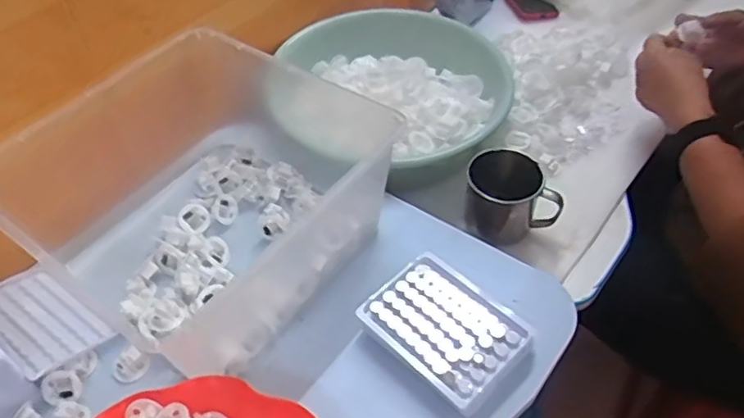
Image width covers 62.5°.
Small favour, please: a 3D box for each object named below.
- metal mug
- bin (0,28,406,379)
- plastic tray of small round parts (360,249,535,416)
[{"bbox_3d":[0.161,-0.011,0.705,0.104,0.082,0.075,3,47,6],"label":"metal mug"},{"bbox_3d":[-0.157,-0.026,0.605,0.278,0.141,0.291,25,53,24],"label":"bin"},{"bbox_3d":[0.065,0.109,0.549,0.100,0.037,0.132,-37,56,-27],"label":"plastic tray of small round parts"}]

